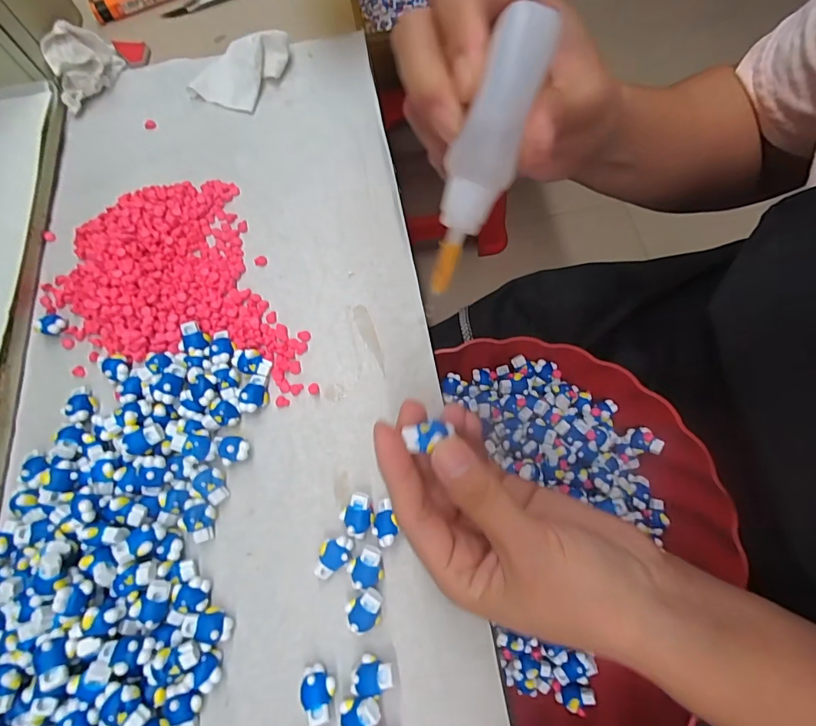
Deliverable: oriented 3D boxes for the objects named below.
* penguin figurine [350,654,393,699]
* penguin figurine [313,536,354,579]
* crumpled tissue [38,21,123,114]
[{"bbox_3d":[-0.016,0.141,0.195,0.019,0.011,0.014,2,70,3],"label":"penguin figurine"},{"bbox_3d":[-0.037,0.095,0.214,0.014,0.013,0.021,42,77,15],"label":"penguin figurine"},{"bbox_3d":[-0.247,-0.226,0.329,0.046,0.036,0.045,-23,71,-6],"label":"crumpled tissue"}]

